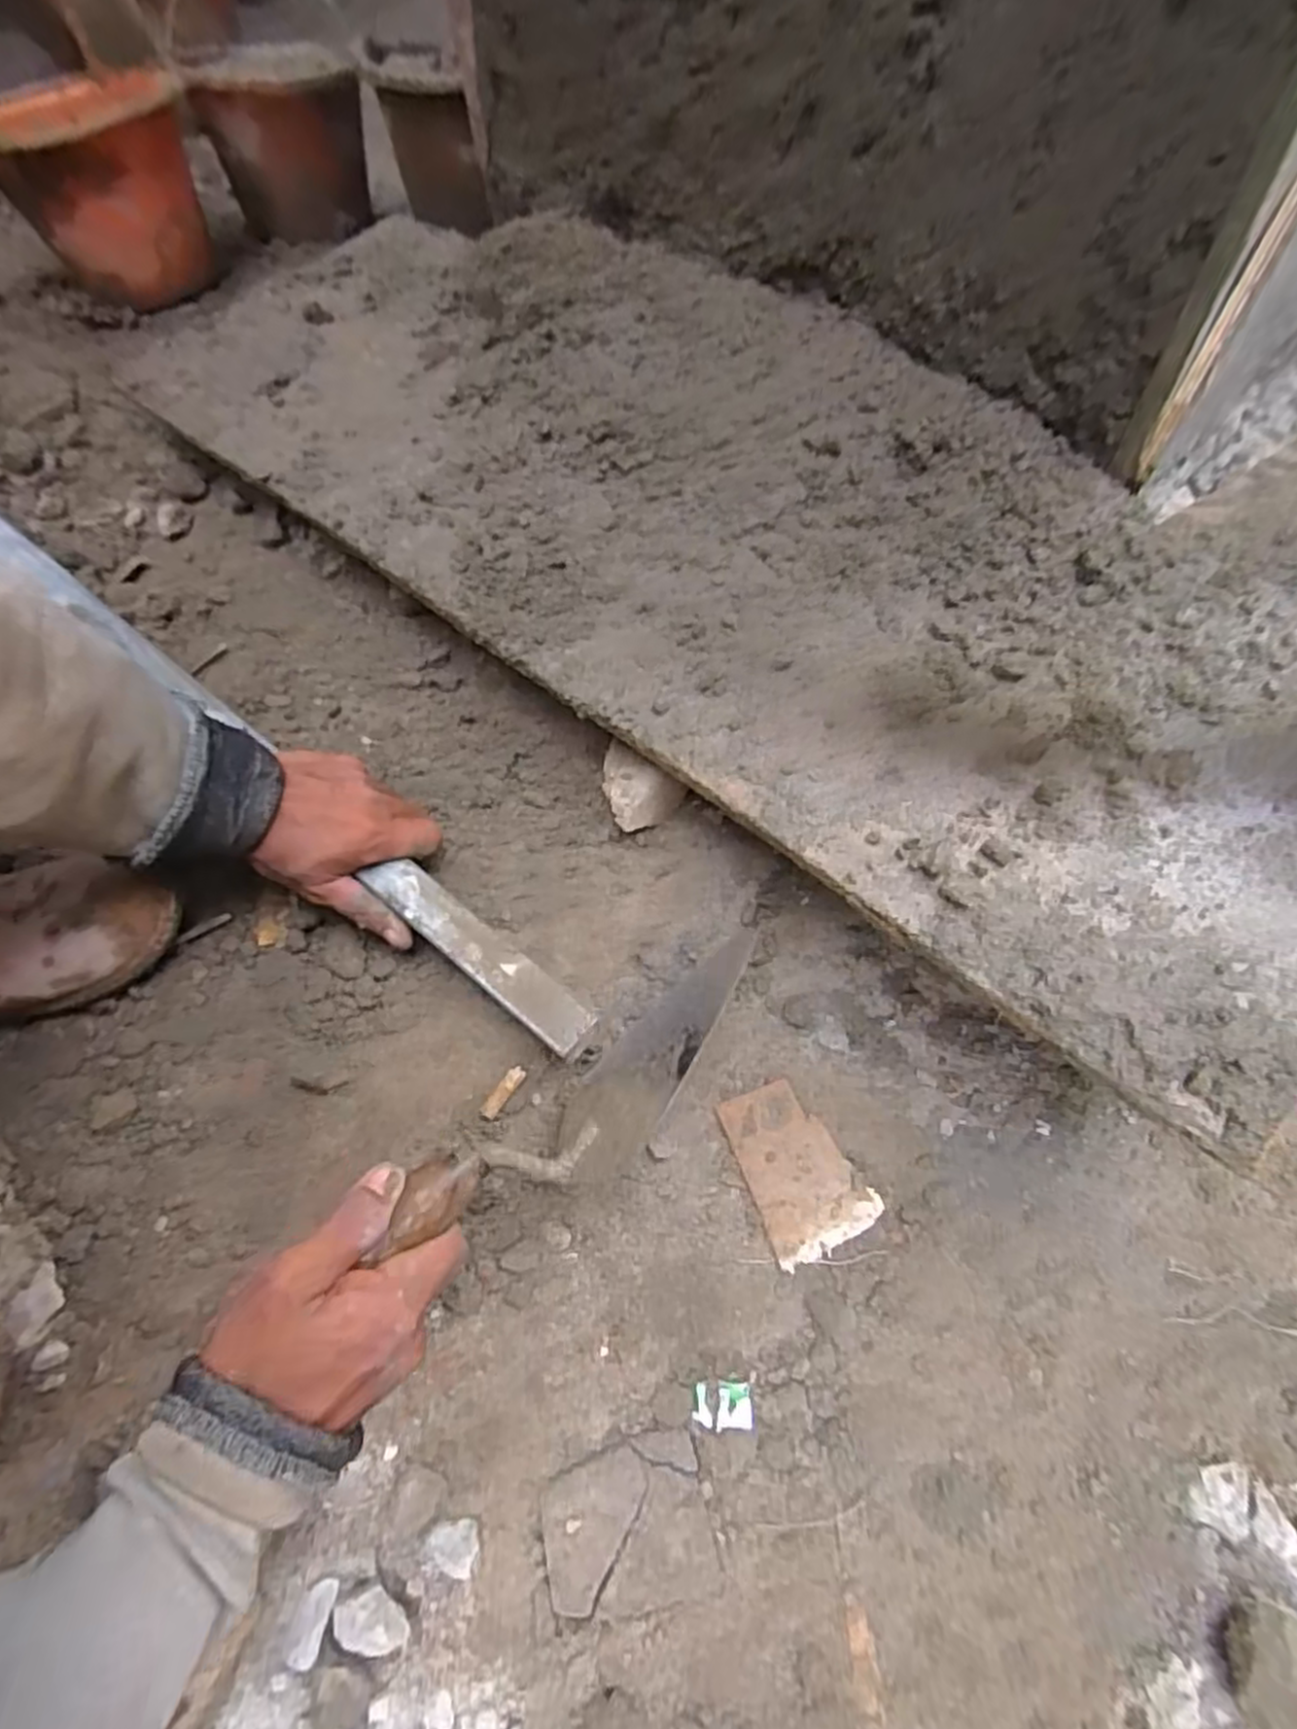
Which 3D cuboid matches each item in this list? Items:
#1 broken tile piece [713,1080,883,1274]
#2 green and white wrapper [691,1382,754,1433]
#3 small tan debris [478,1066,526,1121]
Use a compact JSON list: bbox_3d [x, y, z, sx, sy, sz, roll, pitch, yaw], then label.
[{"bbox_3d":[0.087,0.178,0.441,0.064,0.005,0.094,-20,65,-11],"label":"broken tile piece"},{"bbox_3d":[0.039,0.282,0.384,0.031,0.004,0.020,0,63,-2],"label":"green and white wrapper"},{"bbox_3d":[-0.086,0.135,0.438,0.009,0.005,0.034,31,66,14],"label":"small tan debris"}]

